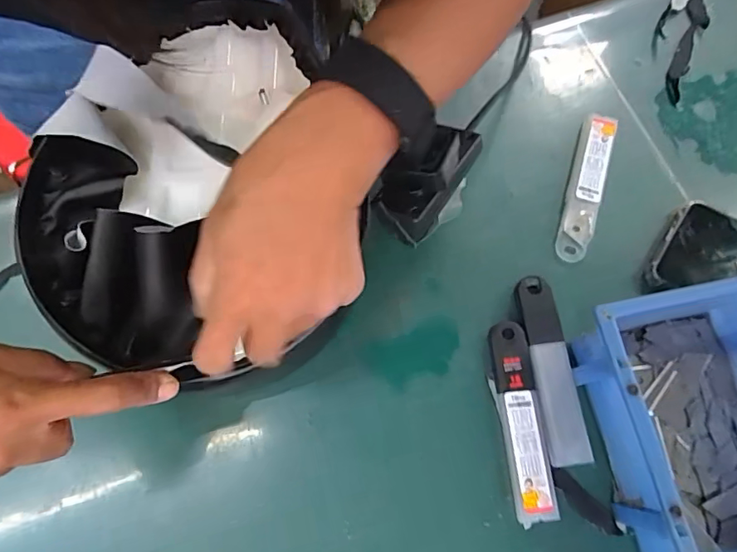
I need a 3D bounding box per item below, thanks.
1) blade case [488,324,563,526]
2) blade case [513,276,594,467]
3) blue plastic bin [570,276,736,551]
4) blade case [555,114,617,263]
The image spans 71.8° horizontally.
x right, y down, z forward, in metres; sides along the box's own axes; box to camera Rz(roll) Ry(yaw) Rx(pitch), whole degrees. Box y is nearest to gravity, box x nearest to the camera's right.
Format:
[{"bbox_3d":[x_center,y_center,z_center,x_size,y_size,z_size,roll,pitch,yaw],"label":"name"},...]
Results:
[{"bbox_3d":[0.103,0.095,0.345,0.026,0.012,0.128,-6,70,1],"label":"blade case"},{"bbox_3d":[0.126,0.063,0.354,0.028,0.005,0.128,-8,70,0],"label":"blade case"},{"bbox_3d":[0.209,0.100,0.305,0.116,0.071,0.177,-11,70,-1],"label":"blue plastic bin"},{"bbox_3d":[0.170,-0.072,0.398,0.024,0.016,0.125,16,72,8],"label":"blade case"}]

